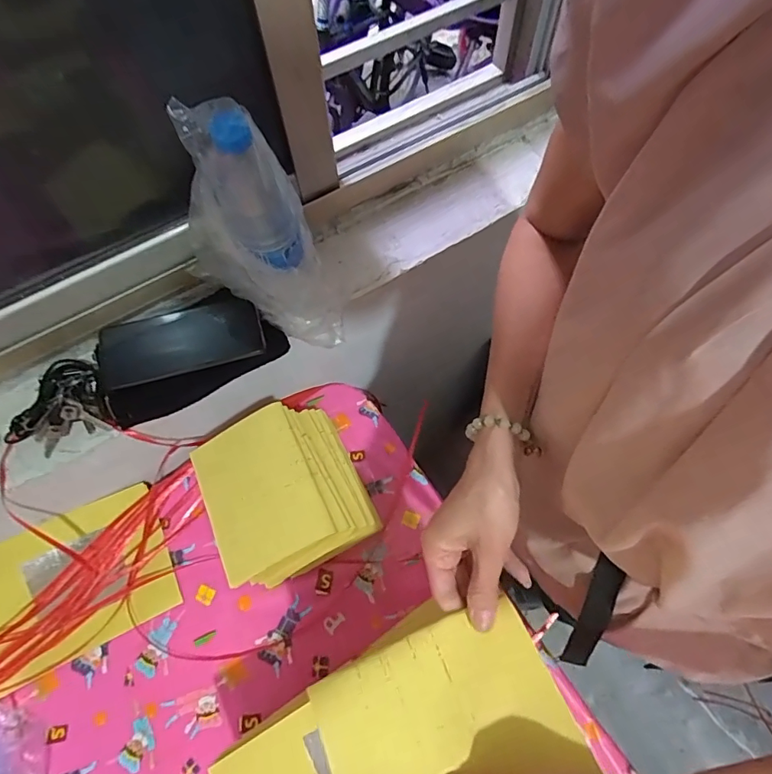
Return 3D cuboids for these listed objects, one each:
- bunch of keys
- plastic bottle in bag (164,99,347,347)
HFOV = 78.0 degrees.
[{"bbox_3d":[-0.346,0.027,0.497,0.104,0.050,0.069,-31,68,-12],"label":"bunch of keys"},{"bbox_3d":[-0.133,-0.149,0.475,0.133,0.243,0.074,1,65,2],"label":"plastic bottle in bag"}]

